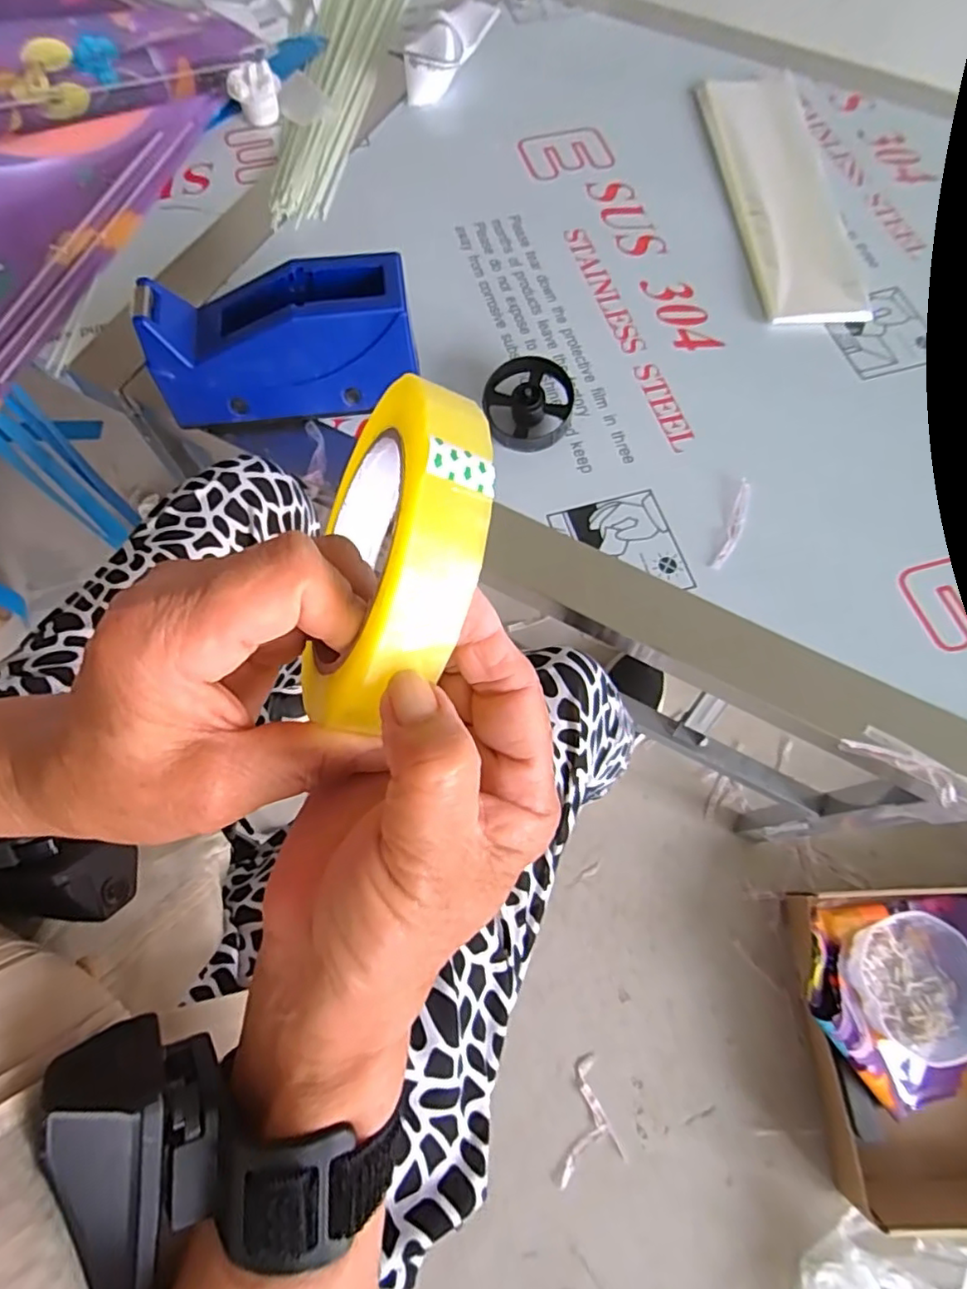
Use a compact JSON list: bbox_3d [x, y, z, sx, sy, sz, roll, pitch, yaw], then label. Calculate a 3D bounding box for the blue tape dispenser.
[{"bbox_3d":[-0.156,-0.230,0.478,0.189,0.095,0.075,-6,69,-3],"label":"blue tape dispenser"}]

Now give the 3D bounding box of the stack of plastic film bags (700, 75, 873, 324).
[{"bbox_3d":[0.303,-0.468,0.626,0.106,0.010,0.359,-2,69,-1],"label":"stack of plastic film bags"}]

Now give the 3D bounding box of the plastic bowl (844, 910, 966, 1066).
[{"bbox_3d":[0.534,0.412,0.746,0.149,0.057,0.141,0,69,-1],"label":"plastic bowl"}]

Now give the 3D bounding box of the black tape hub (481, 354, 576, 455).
[{"bbox_3d":[0.037,-0.199,0.506,0.071,0.033,0.072,0,69,-1],"label":"black tape hub"}]

